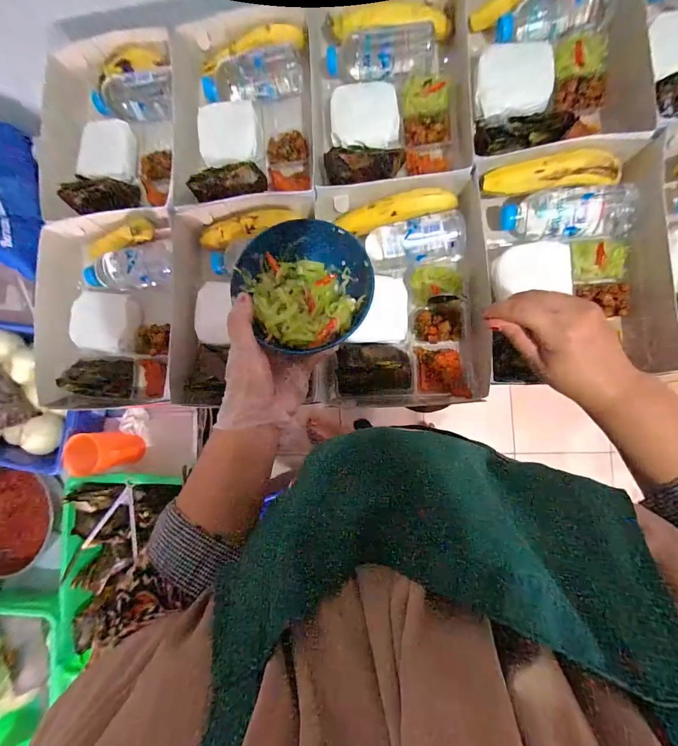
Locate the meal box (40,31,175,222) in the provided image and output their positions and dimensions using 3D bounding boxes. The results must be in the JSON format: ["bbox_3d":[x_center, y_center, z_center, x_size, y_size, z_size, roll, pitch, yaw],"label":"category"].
[{"bbox_3d":[-0.340,-0.381,0.547,0.214,0.076,0.299,-3,86,8],"label":"meal box"}]

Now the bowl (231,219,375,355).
[{"bbox_3d":[-0.031,-0.090,0.363,0.124,0.053,0.132,-1,86,8],"label":"bowl"}]

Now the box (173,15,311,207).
[{"bbox_3d":[-0.146,-0.378,0.518,0.201,0.080,0.275,-4,86,8],"label":"box"}]

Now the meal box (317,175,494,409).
[{"bbox_3d":[0.085,-0.104,0.472,0.216,0.057,0.289,-2,86,8],"label":"meal box"}]

